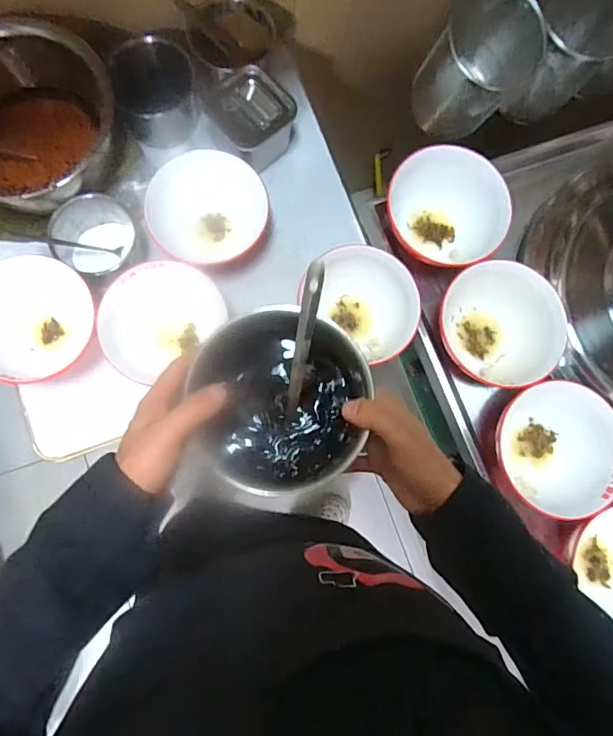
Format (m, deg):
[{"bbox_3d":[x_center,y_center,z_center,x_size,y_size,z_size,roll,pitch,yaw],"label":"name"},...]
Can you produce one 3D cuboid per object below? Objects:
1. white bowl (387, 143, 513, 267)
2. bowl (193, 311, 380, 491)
[{"bbox_3d":[0.206,-0.229,0.678,0.173,0.081,0.152,37,81,2],"label":"white bowl"},{"bbox_3d":[-0.022,0.031,0.426,0.145,0.066,0.160,-8,82,-5],"label":"bowl"}]

